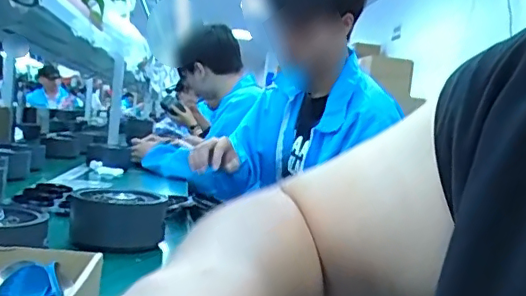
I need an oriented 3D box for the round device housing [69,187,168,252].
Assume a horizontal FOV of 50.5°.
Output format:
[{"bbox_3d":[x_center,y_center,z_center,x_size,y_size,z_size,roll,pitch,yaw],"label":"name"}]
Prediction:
[{"bbox_3d":[-0.215,0.101,0.828,0.128,0.072,0.131,5,3,-21],"label":"round device housing"}]

